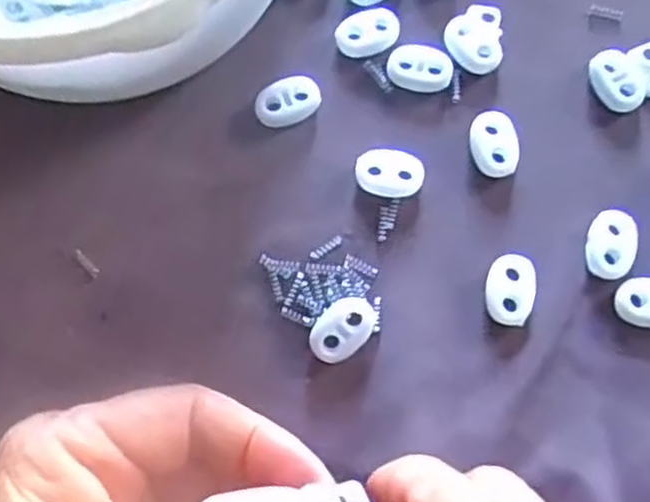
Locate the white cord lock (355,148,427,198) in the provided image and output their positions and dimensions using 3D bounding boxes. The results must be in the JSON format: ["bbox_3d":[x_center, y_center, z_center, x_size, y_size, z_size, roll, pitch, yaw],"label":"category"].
[{"bbox_3d":[0.022,-0.026,0.260,0.022,0.004,0.016,6,78,1],"label":"white cord lock"}]

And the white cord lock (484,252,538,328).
[{"bbox_3d":[0.060,0.012,0.250,0.015,0.004,0.023,13,78,3],"label":"white cord lock"}]

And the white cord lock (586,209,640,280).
[{"bbox_3d":[0.094,-0.002,0.253,0.015,0.004,0.024,17,79,3],"label":"white cord lock"}]

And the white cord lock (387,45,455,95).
[{"bbox_3d":[0.033,-0.063,0.268,0.022,0.004,0.016,12,78,2],"label":"white cord lock"}]

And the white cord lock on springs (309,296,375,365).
[{"bbox_3d":[0.005,0.025,0.247,0.015,0.006,0.023,44,81,8],"label":"white cord lock on springs"}]

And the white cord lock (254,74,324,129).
[{"bbox_3d":[-0.013,-0.051,0.266,0.023,0.006,0.015,-26,79,-5],"label":"white cord lock"}]

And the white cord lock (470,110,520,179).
[{"bbox_3d":[0.057,-0.036,0.262,0.016,0.004,0.023,-1,78,0],"label":"white cord lock"}]

